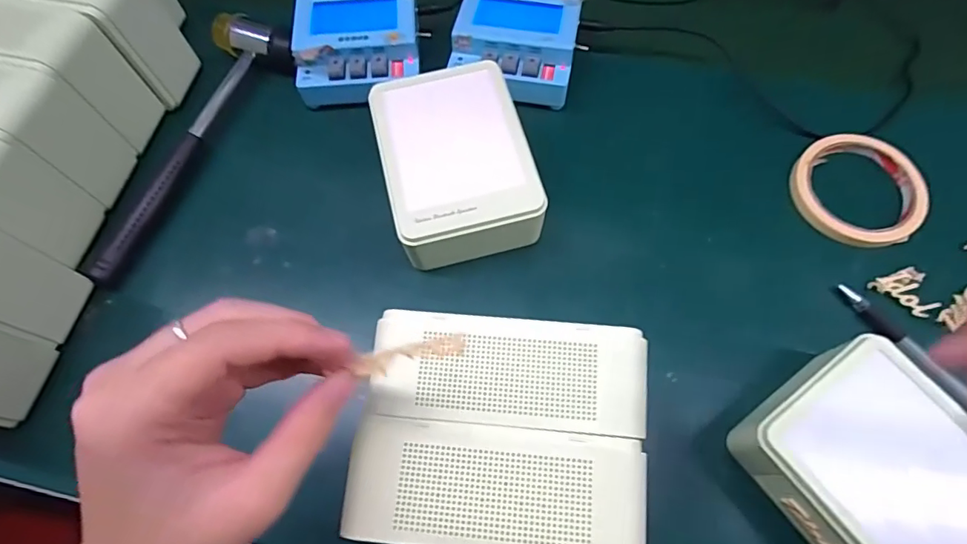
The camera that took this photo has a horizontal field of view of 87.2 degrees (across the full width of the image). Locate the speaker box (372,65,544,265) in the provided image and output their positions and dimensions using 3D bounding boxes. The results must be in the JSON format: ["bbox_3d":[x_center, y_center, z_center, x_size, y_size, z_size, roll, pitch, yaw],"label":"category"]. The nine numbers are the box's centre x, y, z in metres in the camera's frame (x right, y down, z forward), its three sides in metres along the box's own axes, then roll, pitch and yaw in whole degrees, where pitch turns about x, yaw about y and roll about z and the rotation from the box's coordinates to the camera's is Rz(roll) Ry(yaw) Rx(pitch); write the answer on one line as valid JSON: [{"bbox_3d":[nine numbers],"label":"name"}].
[{"bbox_3d":[-0.021,-0.077,0.387,0.108,0.059,0.151,-15,66,-5],"label":"speaker box"}]

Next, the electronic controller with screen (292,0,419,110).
[{"bbox_3d":[-0.107,-0.196,0.440,0.100,0.044,0.101,-5,66,-1],"label":"electronic controller with screen"}]

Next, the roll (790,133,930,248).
[{"bbox_3d":[0.288,-0.064,0.390,0.092,0.017,0.092,-1,66,1],"label":"roll"}]

